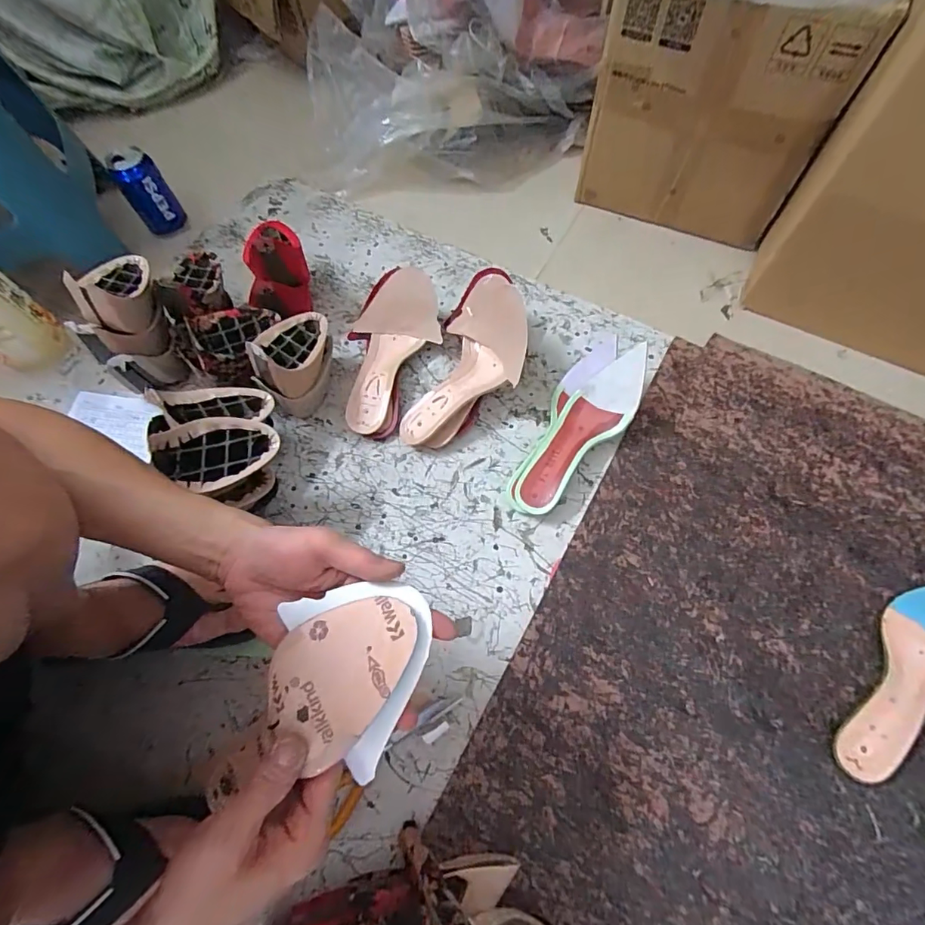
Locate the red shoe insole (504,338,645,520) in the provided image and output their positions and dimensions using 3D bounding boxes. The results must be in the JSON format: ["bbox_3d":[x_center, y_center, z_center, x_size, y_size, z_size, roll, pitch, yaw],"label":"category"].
[{"bbox_3d":[0.147,-0.047,0.581,0.098,0.067,0.250,25,69,12],"label":"red shoe insole"}]

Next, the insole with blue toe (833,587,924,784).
[{"bbox_3d":[0.438,0.214,0.462,0.068,0.042,0.211,35,84,16],"label":"insole with blue toe"}]

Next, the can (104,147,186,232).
[{"bbox_3d":[-0.492,-0.422,0.742,0.063,0.117,0.060,-1,66,2],"label":"can"}]

